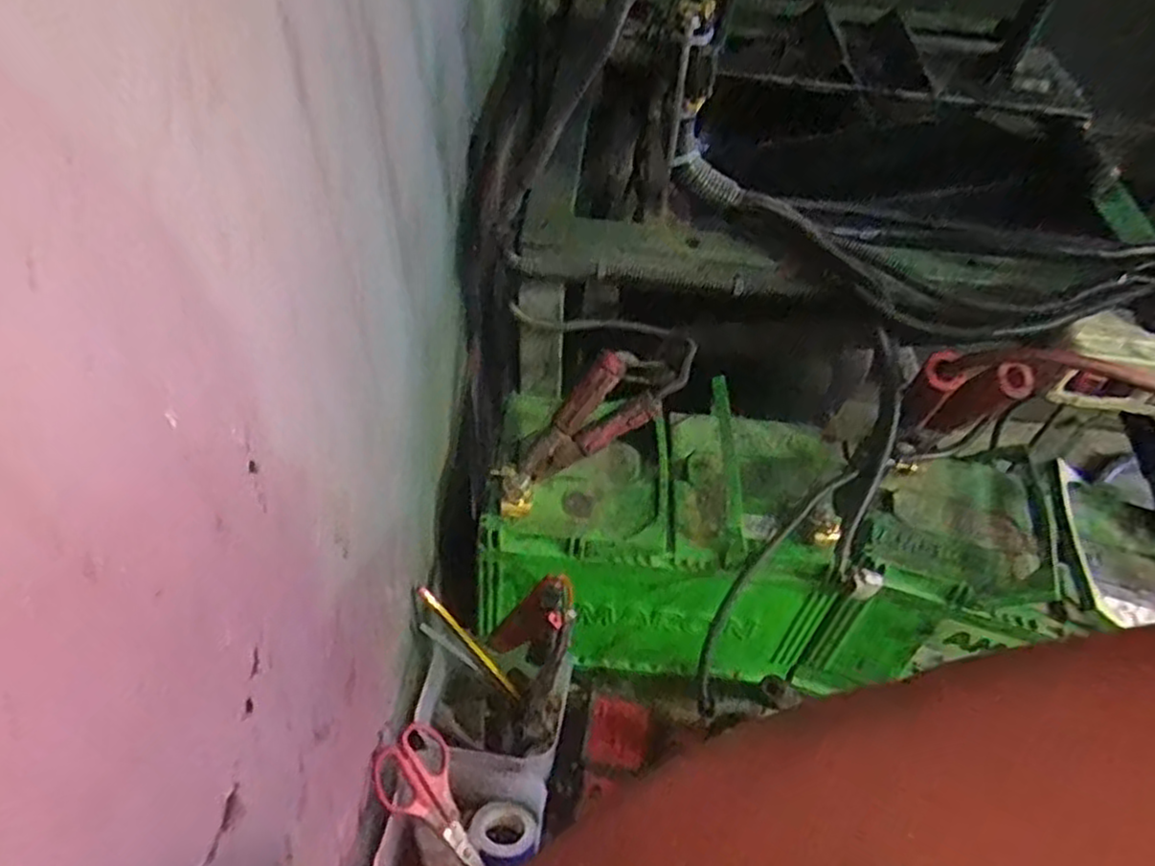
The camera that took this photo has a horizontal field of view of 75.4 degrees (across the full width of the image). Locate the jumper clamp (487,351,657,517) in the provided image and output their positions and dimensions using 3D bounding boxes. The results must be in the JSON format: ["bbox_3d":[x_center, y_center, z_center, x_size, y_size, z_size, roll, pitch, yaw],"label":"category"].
[{"bbox_3d":[-0.004,0.004,0.597,0.149,0.054,0.048,-44,59,7],"label":"jumper clamp"}]

